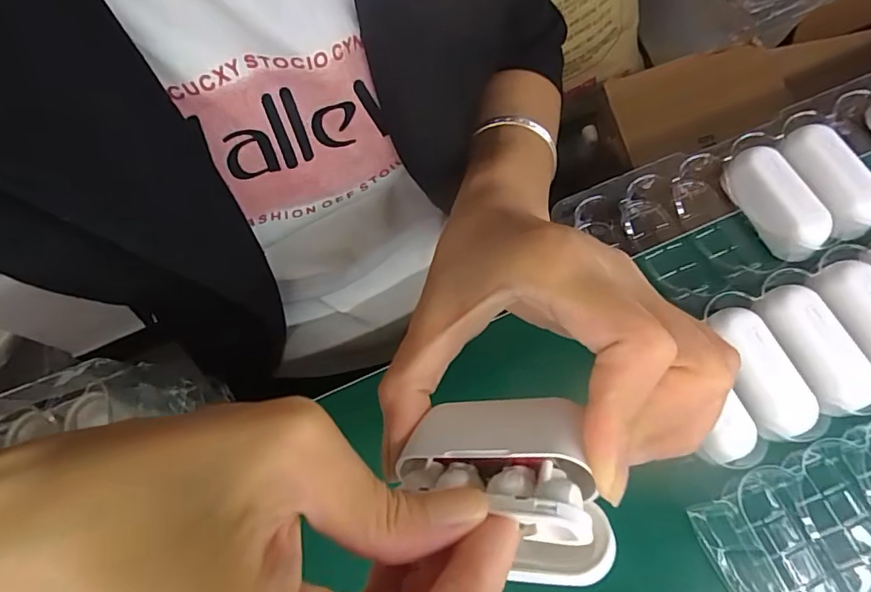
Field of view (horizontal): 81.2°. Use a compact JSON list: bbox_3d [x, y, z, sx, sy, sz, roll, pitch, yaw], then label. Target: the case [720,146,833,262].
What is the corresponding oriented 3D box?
[{"bbox_3d":[0.180,-0.048,0.273,0.018,0.035,0.063,-27,68,-4],"label":"case"}]

